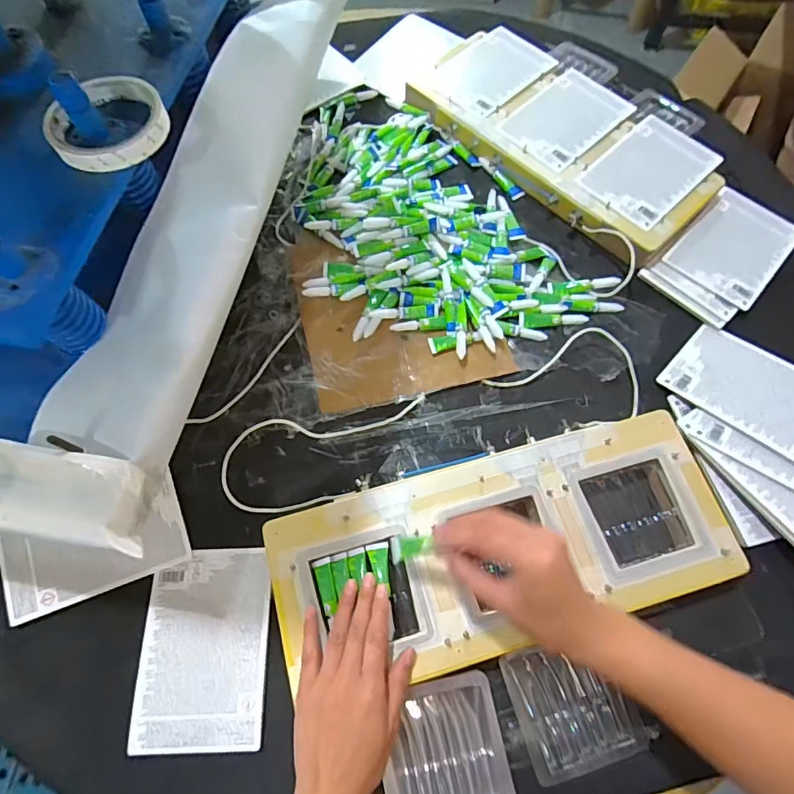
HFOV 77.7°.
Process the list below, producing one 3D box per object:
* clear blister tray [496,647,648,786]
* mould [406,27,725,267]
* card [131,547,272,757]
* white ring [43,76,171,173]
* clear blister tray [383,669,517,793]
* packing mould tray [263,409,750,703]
[{"bbox_3d":[0.156,0.273,0.439,0.102,0.012,0.101,-15,67,-6],"label":"clear blister tray"},{"bbox_3d":[0.227,-0.365,0.680,0.203,0.036,0.412,-42,72,-16],"label":"mould"},{"bbox_3d":[-0.178,0.232,0.461,0.116,0.006,0.168,-1,66,0],"label":"card"},{"bbox_3d":[-0.230,-0.218,0.392,0.086,0.018,0.090,0,66,0],"label":"white ring"},{"bbox_3d":[0.039,0.300,0.416,0.102,0.021,0.107,-11,67,-4],"label":"clear blister tray"},{"bbox_3d":[0.098,0.140,0.468,0.420,0.031,0.178,-10,67,-5],"label":"packing mould tray"}]

